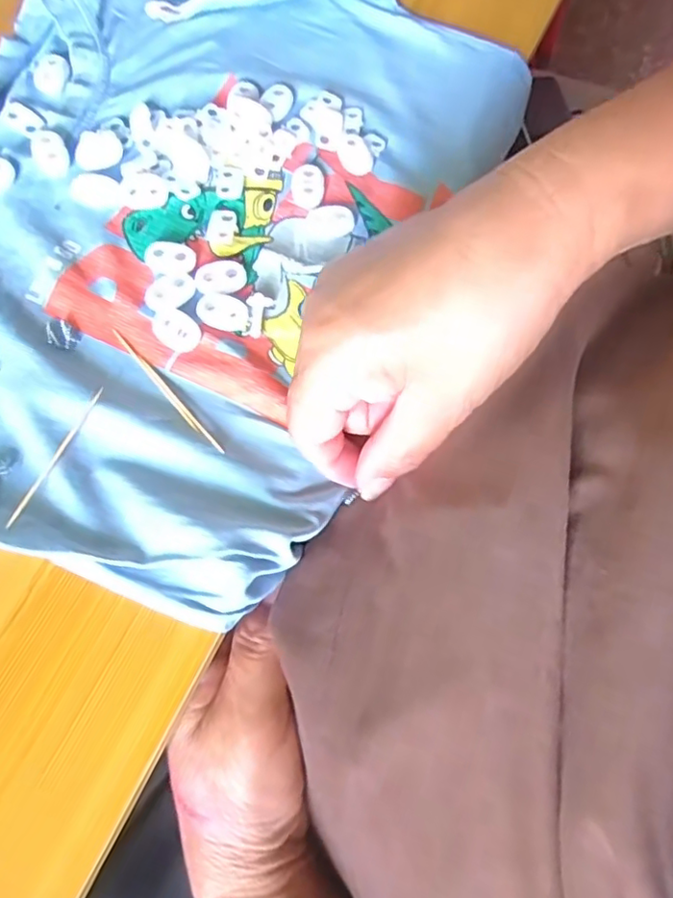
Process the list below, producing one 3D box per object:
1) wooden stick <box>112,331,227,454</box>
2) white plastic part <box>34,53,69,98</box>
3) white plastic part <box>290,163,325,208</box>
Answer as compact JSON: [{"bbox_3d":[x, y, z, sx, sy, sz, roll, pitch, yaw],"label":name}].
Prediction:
[{"bbox_3d":[-0.071,-0.024,0.247,0.004,0.005,0.074,-40,76,-14],"label":"wooden stick"},{"bbox_3d":[-0.148,-0.194,0.308,0.017,0.004,0.024,17,71,5],"label":"white plastic part"},{"bbox_3d":[-0.014,-0.126,0.283,0.015,0.006,0.025,-1,70,-2],"label":"white plastic part"}]

